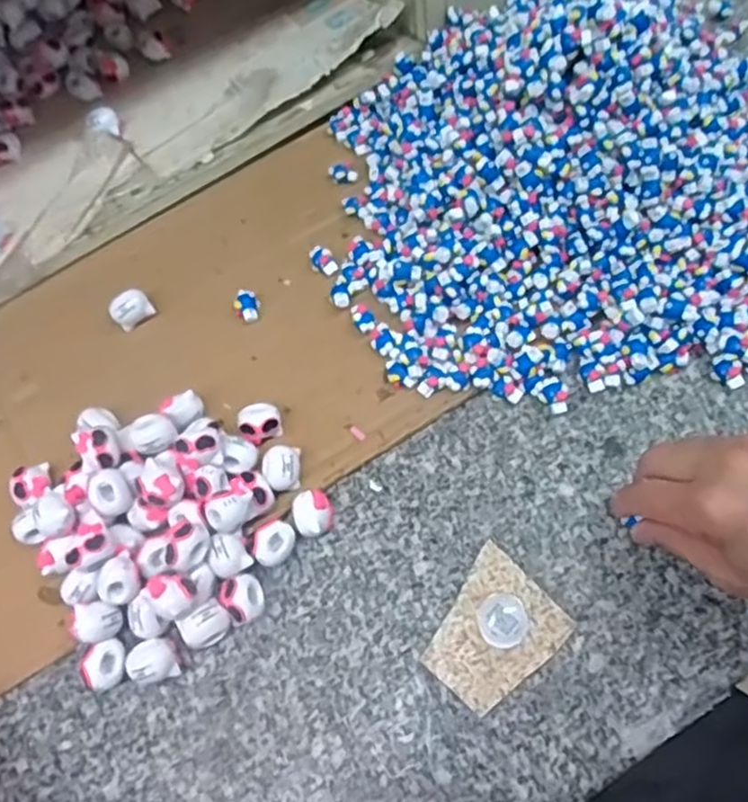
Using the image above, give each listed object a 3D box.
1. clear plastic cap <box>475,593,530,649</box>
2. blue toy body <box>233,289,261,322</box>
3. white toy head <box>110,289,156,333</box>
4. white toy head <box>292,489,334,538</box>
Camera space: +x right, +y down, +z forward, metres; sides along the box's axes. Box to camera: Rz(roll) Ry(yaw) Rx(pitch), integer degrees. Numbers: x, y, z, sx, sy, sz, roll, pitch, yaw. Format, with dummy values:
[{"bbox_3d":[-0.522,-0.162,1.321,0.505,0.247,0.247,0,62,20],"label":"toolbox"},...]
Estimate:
[{"bbox_3d":[0.069,0.116,0.364,0.026,0.004,0.027,-1,66,2],"label":"clear plastic cap"},{"bbox_3d":[-0.084,-0.062,0.456,0.017,0.014,0.019,-11,66,-2],"label":"blue toy body"},{"bbox_3d":[-0.161,-0.061,0.458,0.025,0.020,0.018,-38,70,-14],"label":"white toy head"},{"bbox_3d":[-0.034,0.066,0.394,0.022,0.021,0.024,-1,66,2],"label":"white toy head"}]

